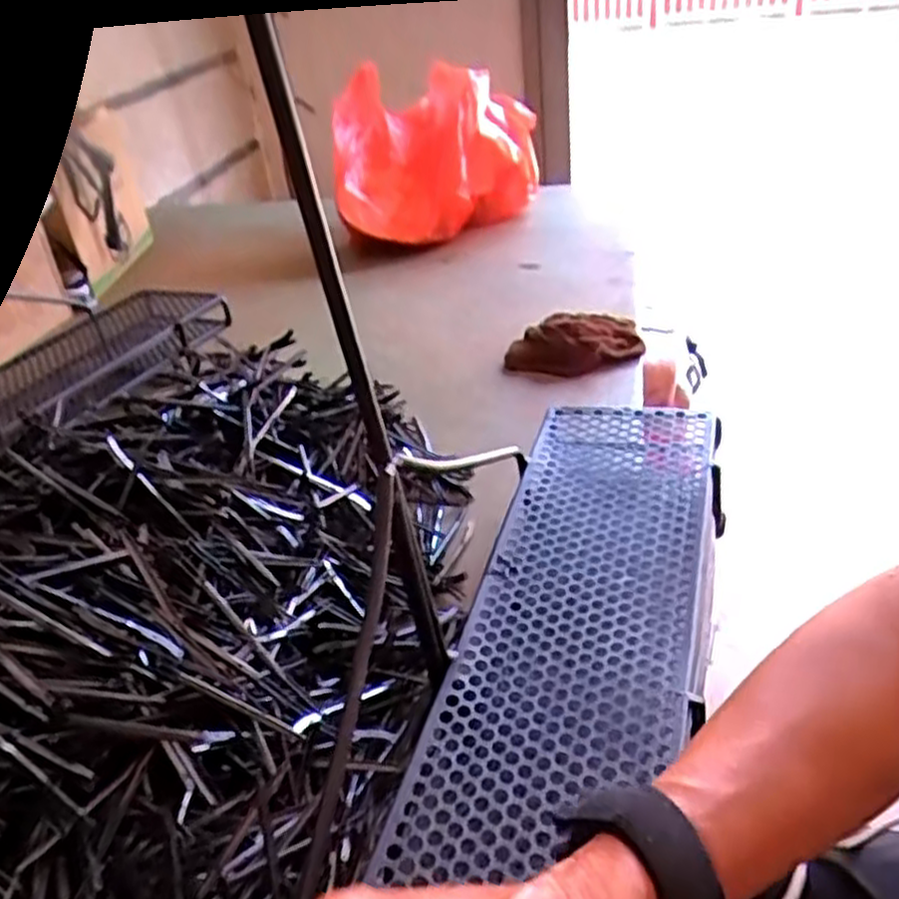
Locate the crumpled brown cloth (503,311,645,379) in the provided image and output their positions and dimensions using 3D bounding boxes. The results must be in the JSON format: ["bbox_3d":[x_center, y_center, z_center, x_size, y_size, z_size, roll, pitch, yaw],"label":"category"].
[{"bbox_3d":[0.146,-0.122,0.924,0.161,0.050,0.069,-7,34,2],"label":"crumpled brown cloth"}]

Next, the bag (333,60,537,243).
[{"bbox_3d":[-0.023,-0.468,1.252,0.314,0.225,0.243,-11,34,-4],"label":"bag"}]

